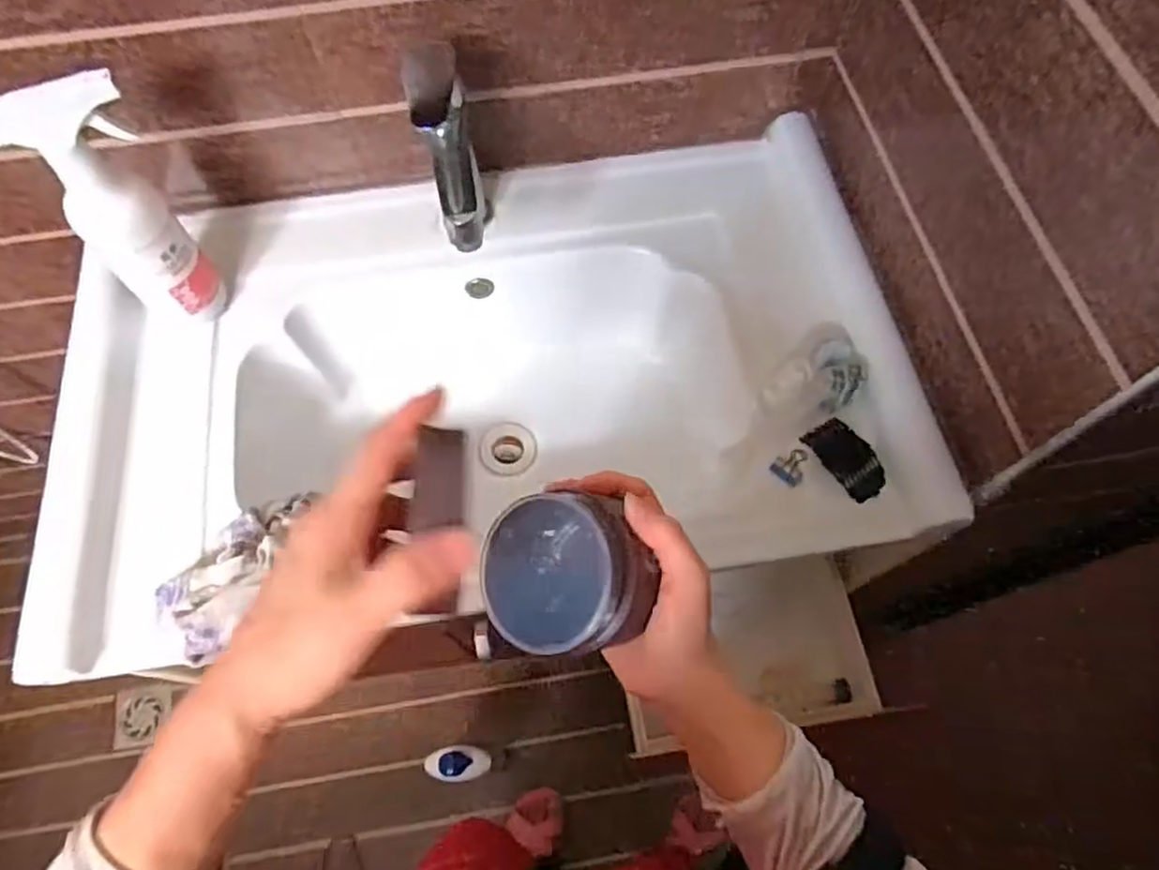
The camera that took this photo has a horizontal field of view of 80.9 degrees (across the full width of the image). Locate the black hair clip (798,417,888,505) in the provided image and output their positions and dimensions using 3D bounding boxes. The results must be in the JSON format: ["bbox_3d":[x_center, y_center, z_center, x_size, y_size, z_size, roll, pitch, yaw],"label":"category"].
[{"bbox_3d":[0.233,0.019,0.588,0.040,0.012,0.073,-35,70,-14],"label":"black hair clip"}]

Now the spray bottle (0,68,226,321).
[{"bbox_3d":[-0.368,-0.181,0.562,0.053,0.228,0.082,31,70,13],"label":"spray bottle"}]

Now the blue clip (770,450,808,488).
[{"bbox_3d":[0.185,0.026,0.589,0.030,0.006,0.027,-45,77,3],"label":"blue clip"}]

